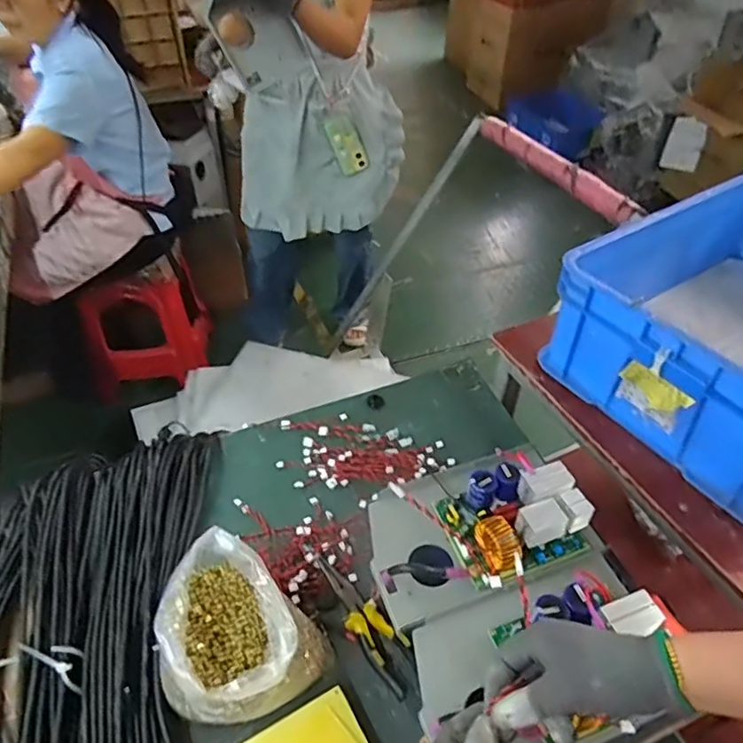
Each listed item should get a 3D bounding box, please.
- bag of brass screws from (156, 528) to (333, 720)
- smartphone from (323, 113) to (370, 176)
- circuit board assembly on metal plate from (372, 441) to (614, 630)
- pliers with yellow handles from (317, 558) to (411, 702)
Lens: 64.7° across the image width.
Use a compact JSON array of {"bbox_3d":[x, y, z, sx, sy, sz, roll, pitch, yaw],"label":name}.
[{"bbox_3d":[-0.145,0.282,0.631,0.168,0.118,0.152,26,49,24],"label":"bag of brass screws"},{"bbox_3d":[-0.067,-0.623,1.613,0.081,0.166,0.014,-31,41,0],"label":"smartphone"},{"bbox_3d":[0.128,0.171,0.709,0.270,0.094,0.170,-15,46,-16],"label":"circuit board assembly on metal plate"},{"bbox_3d":[-0.008,0.305,0.725,0.051,0.021,0.190,-25,50,-25],"label":"pliers with yellow handles"}]

